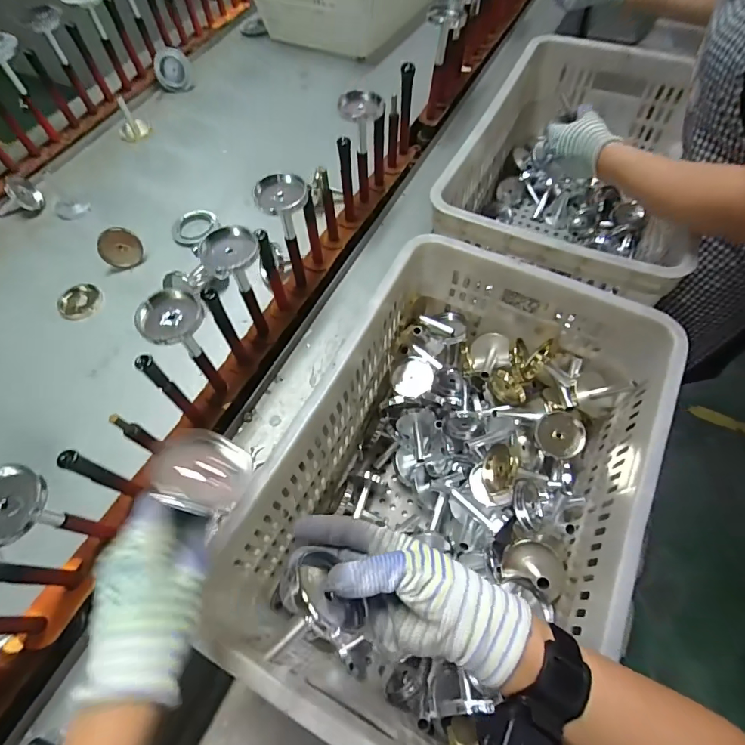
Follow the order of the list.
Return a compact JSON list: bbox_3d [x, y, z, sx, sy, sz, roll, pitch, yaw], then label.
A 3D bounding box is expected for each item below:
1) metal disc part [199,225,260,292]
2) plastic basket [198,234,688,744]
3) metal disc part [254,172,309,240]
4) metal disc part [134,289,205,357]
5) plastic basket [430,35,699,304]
[{"bbox_3d":[-0.162,-0.130,0.518,0.052,0.074,0.056,-1,62,1],"label":"metal disc part"},{"bbox_3d":[0.128,0.096,0.597,0.353,0.281,0.507,24,65,14],"label":"plastic basket"},{"bbox_3d":[-0.112,-0.207,0.562,0.066,0.076,0.052,-5,62,-1],"label":"metal disc part"},{"bbox_3d":[-0.211,-0.047,0.477,0.061,0.074,0.063,-39,68,-18],"label":"metal disc part"},{"bbox_3d":[0.351,-0.307,0.804,0.346,0.287,0.530,26,65,15],"label":"plastic basket"}]

